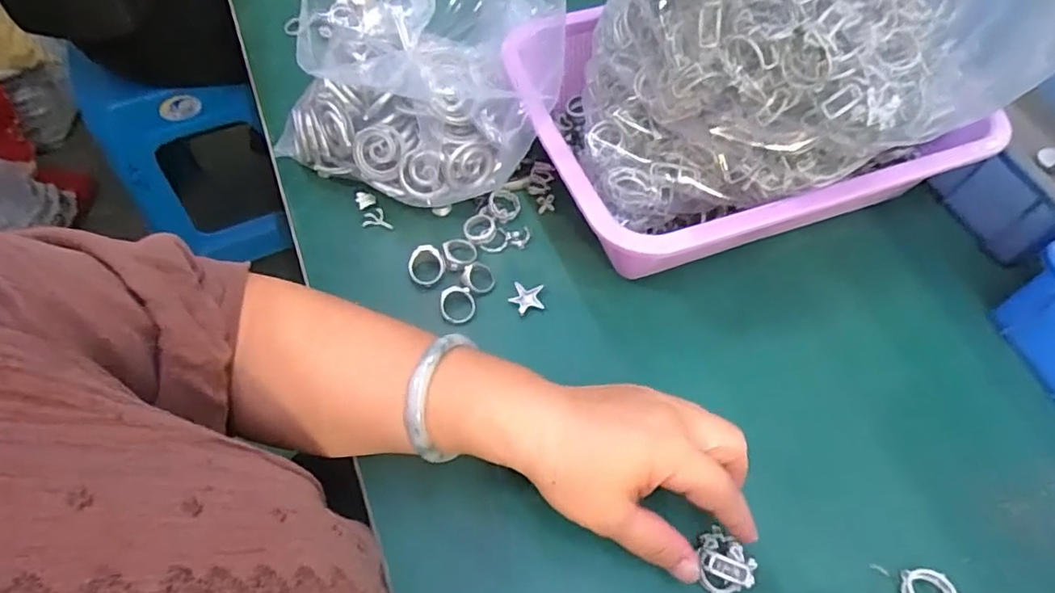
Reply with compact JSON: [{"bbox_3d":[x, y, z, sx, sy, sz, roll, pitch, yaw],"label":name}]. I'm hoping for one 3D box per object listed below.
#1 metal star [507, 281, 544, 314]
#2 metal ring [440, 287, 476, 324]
[{"bbox_3d":[-0.001,0.001,0.399,0.023,0.006,0.021,-4,59,-3],"label":"metal star"},{"bbox_3d":[-0.046,0.005,0.391,0.022,0.010,0.025,-7,59,-2],"label":"metal ring"}]

